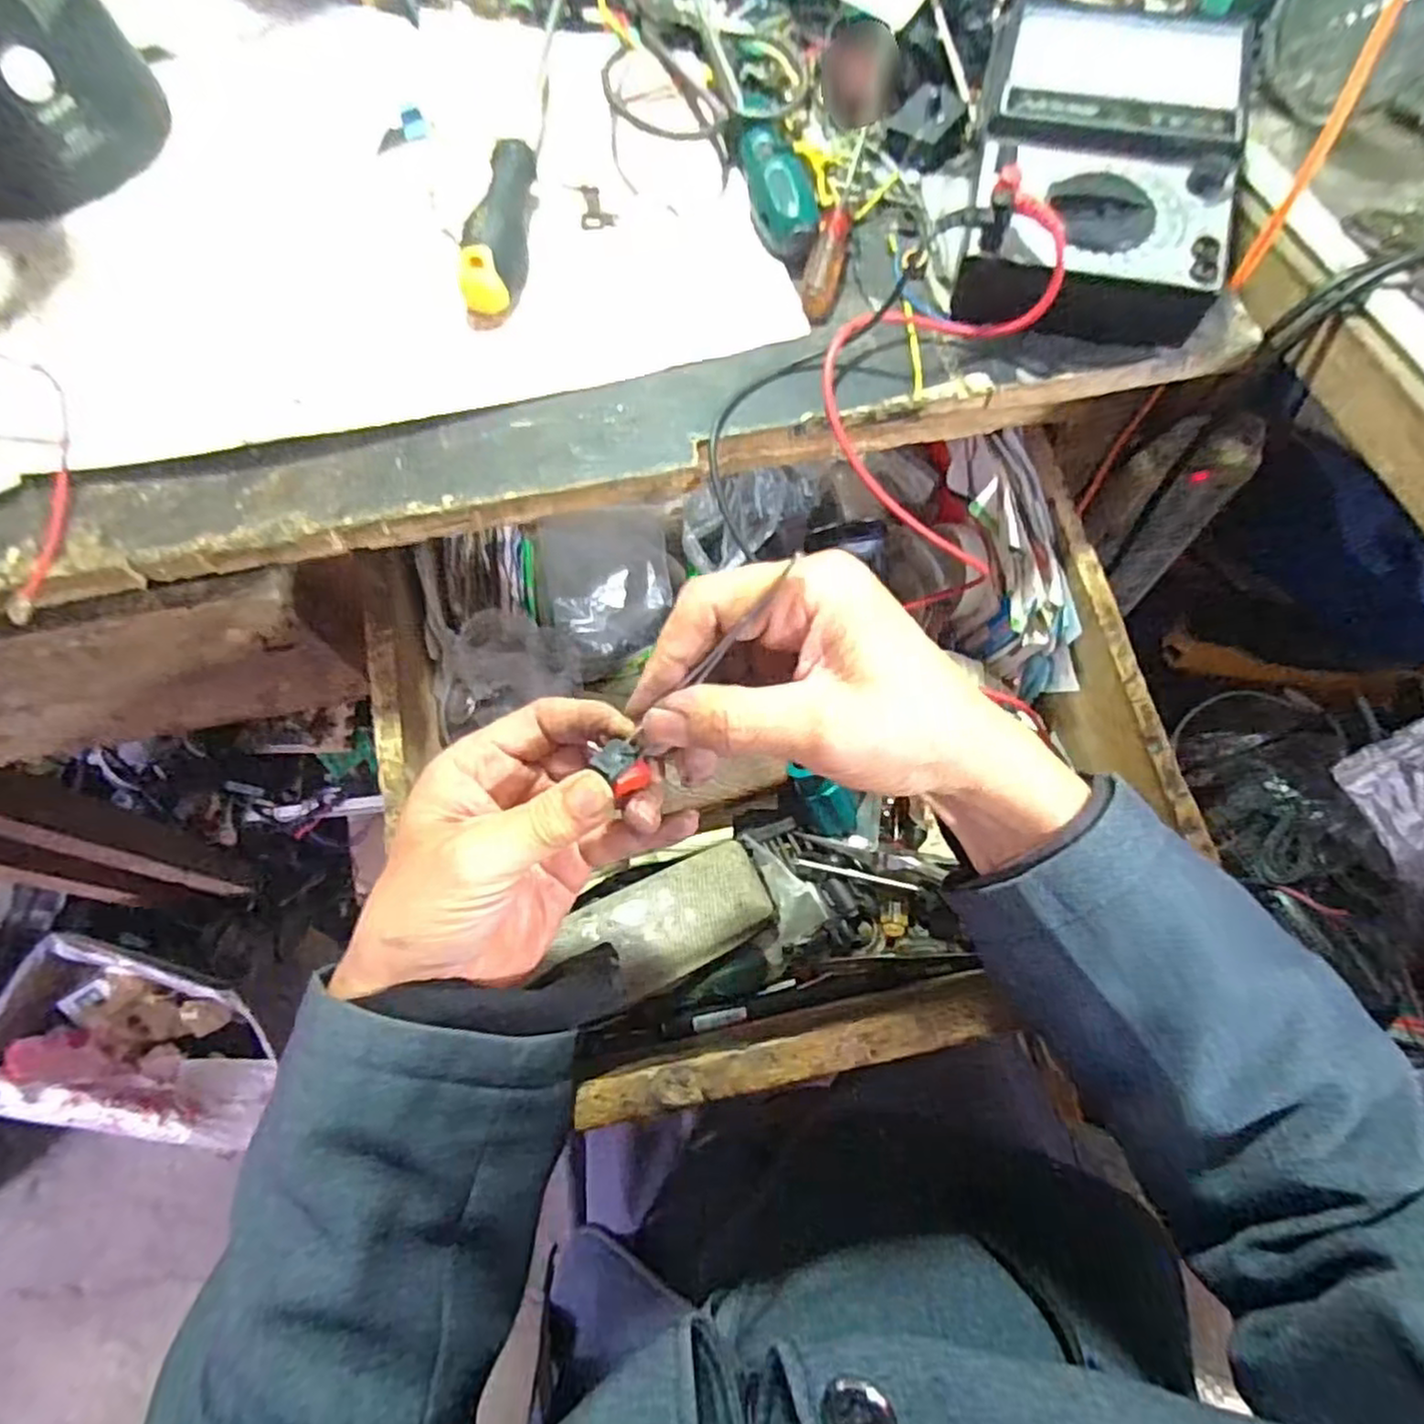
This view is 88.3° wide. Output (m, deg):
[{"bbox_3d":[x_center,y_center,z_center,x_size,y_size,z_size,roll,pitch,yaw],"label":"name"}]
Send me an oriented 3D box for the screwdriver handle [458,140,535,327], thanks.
[{"bbox_3d":[-0.103,-0.236,0.361,0.023,0.027,0.095,5,70,4],"label":"screwdriver handle"}]

